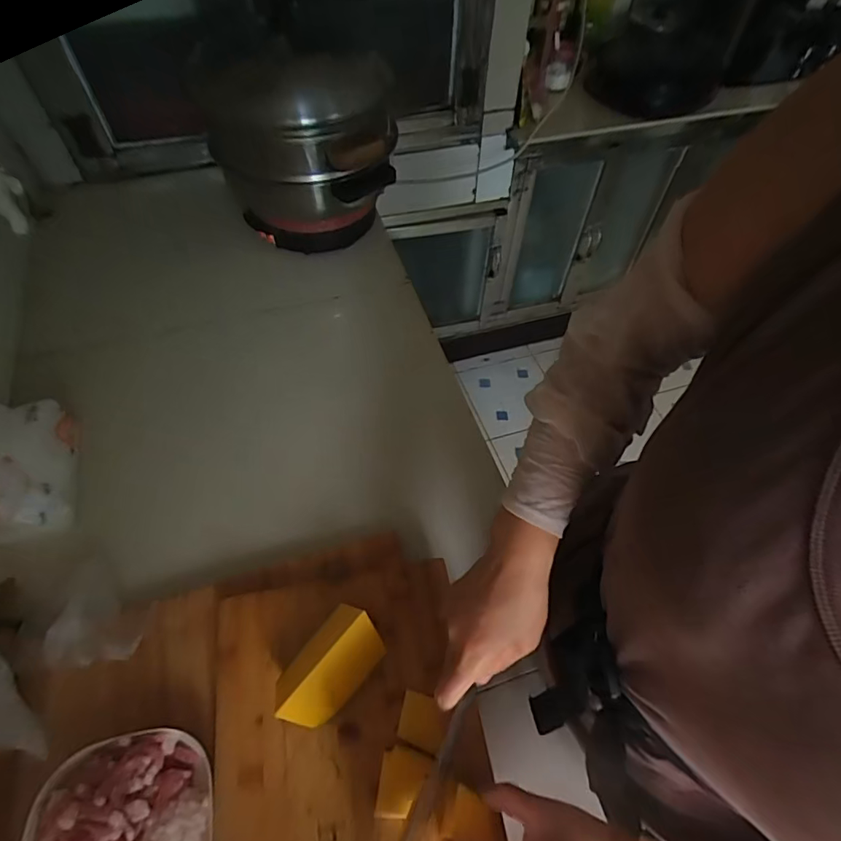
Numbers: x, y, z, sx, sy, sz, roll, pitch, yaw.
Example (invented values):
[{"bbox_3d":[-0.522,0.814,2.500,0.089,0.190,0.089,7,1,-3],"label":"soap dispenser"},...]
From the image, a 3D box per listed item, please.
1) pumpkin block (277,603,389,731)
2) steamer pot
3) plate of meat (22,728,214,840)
[{"bbox_3d":[-0.085,0.220,0.442,0.101,0.043,0.064,-39,65,-23],"label":"pumpkin block"},{"bbox_3d":[-0.181,-0.442,0.771,0.269,0.271,0.246,-5,56,-4],"label":"steamer pot"},{"bbox_3d":[-0.242,0.334,0.387,0.139,0.041,0.138,2,55,-3],"label":"plate of meat"}]

